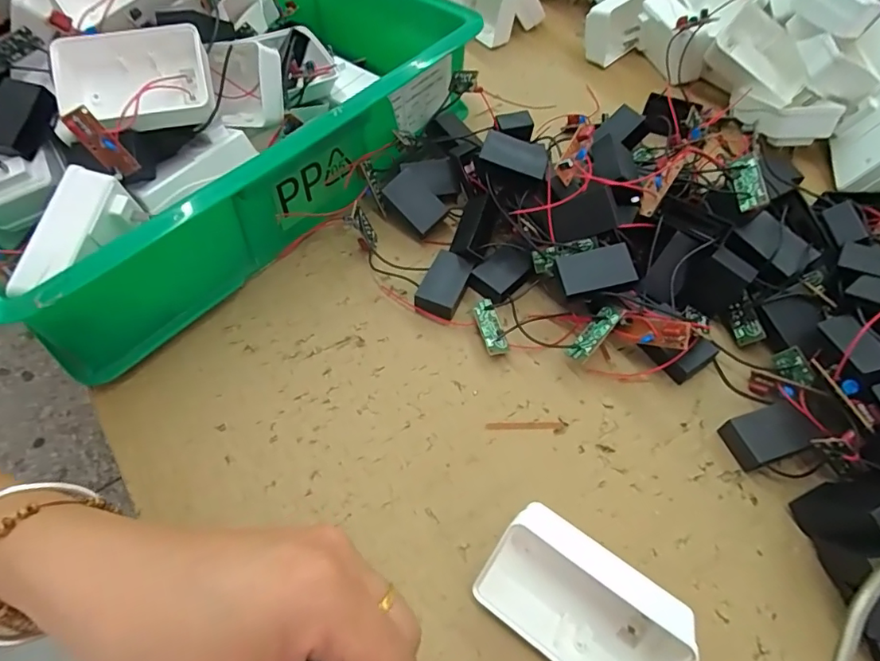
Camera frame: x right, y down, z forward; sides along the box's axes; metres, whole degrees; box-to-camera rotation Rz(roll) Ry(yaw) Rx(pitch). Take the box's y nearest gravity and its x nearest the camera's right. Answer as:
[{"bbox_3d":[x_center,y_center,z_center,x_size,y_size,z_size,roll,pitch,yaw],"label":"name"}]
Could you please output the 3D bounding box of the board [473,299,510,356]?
[{"bbox_3d":[0.035,-0.002,0.342,0.016,0.006,0.041,-6,59,-21],"label":"board"}]

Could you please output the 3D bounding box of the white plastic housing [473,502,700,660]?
[{"bbox_3d":[0.065,0.129,0.233,0.088,0.052,0.047,32,62,19],"label":"white plastic housing"}]

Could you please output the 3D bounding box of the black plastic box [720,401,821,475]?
[{"bbox_3d":[0.196,0.063,0.298,0.045,0.019,0.030,-15,58,-10],"label":"black plastic box"}]

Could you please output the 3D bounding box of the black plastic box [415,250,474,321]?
[{"bbox_3d":[0.004,-0.031,0.360,0.028,0.021,0.049,19,58,12],"label":"black plastic box"}]

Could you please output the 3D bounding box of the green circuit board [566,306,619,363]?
[{"bbox_3d":[0.100,0.003,0.324,0.014,0.004,0.040,40,89,23],"label":"green circuit board"}]

